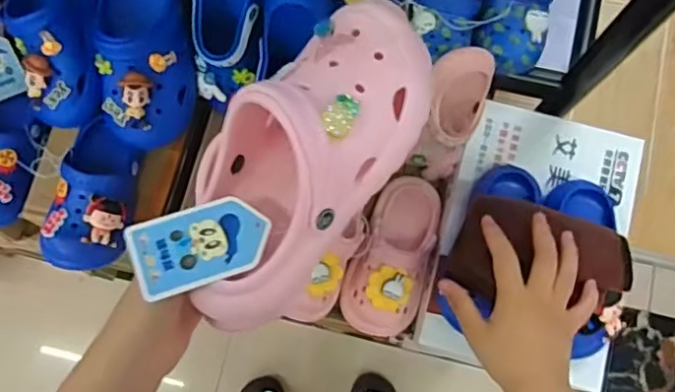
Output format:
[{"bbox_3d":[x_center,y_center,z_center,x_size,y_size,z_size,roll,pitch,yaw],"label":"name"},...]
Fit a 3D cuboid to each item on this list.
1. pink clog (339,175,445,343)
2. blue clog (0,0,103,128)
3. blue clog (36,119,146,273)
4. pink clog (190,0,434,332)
[{"bbox_3d":[0.062,0.063,0.681,0.086,0.052,0.182,14,79,4],"label":"pink clog"},{"bbox_3d":[-0.318,-0.207,0.673,0.102,0.073,0.246,-2,93,1],"label":"blue clog"},{"bbox_3d":[-0.275,0.000,0.695,0.080,0.058,0.165,7,79,3],"label":"blue clog"},{"bbox_3d":[-0.024,-0.023,0.370,0.100,0.067,0.214,35,82,8],"label":"pink clog"}]

